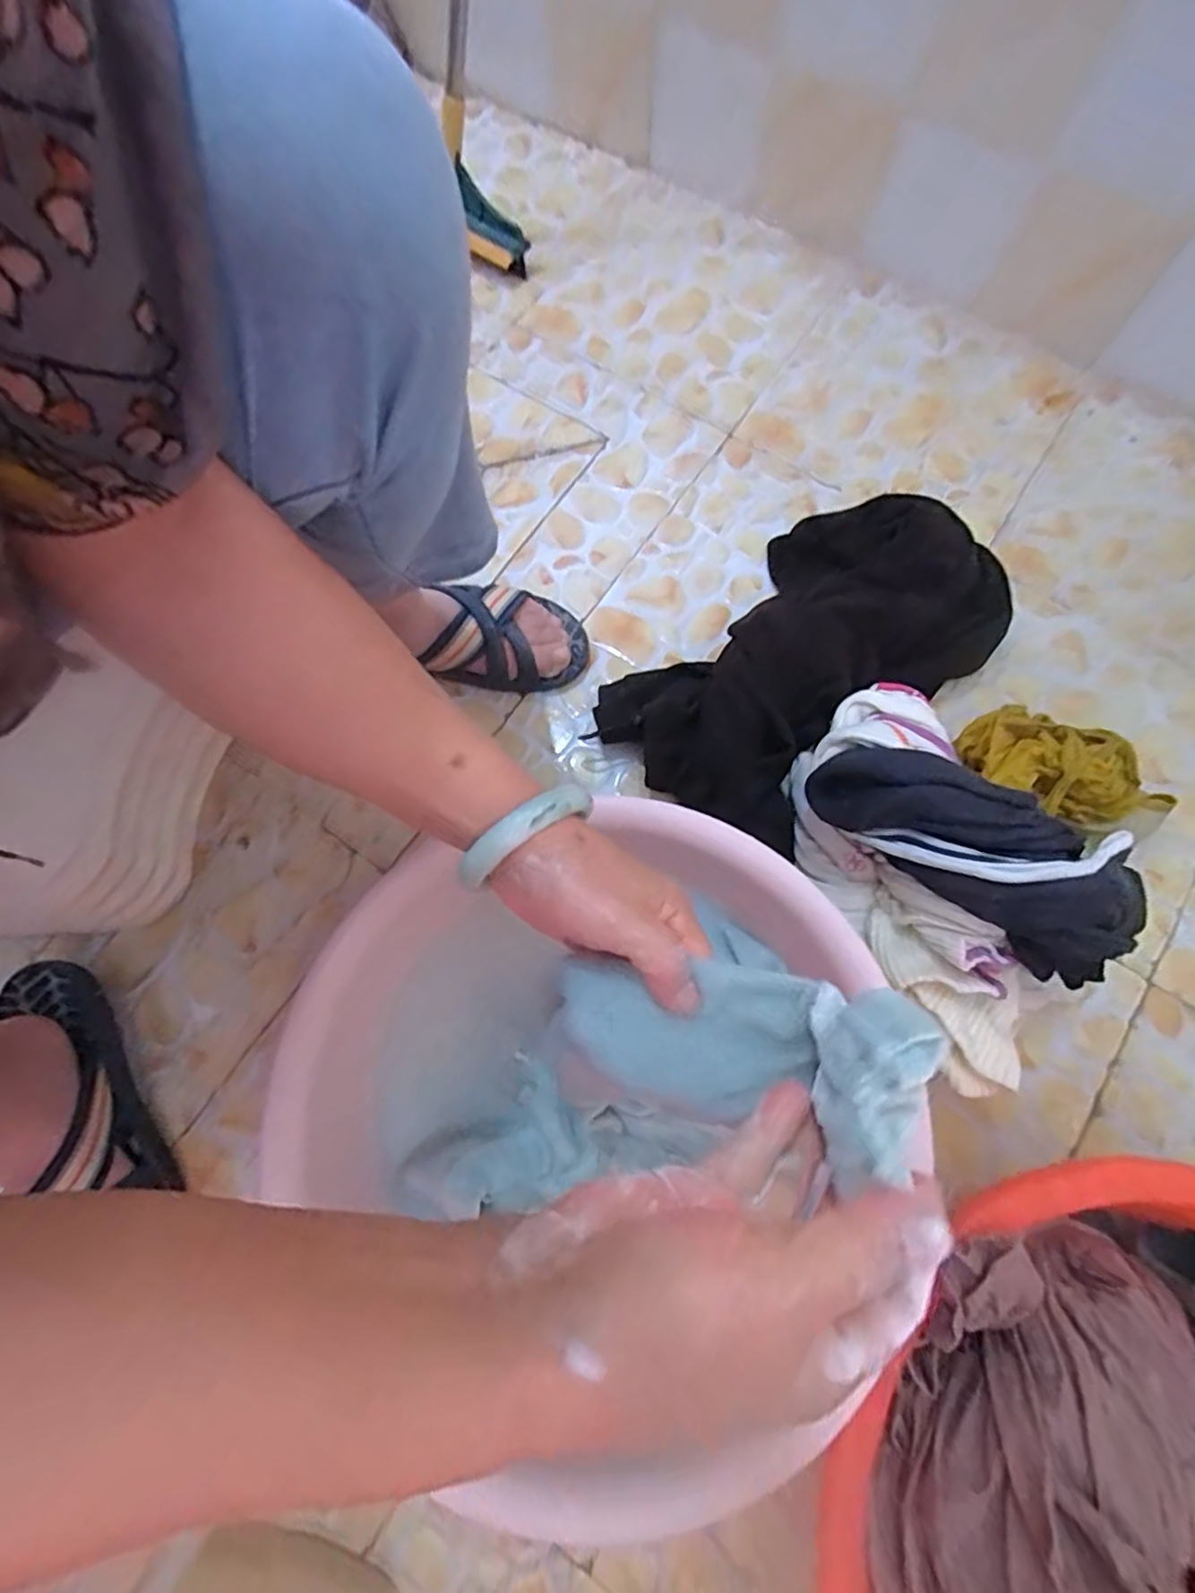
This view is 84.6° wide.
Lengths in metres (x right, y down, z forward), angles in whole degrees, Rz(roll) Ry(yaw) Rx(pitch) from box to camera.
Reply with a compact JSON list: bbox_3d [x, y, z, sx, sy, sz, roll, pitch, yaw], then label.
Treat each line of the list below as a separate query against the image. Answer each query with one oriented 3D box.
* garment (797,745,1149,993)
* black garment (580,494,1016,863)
[{"bbox_3d":[0.256,0.039,0.448,0.230,0.060,0.093,25,77,8],"label":"garment"},{"bbox_3d":[0.197,-0.137,0.612,0.389,0.084,0.221,-43,76,-11],"label":"black garment"}]

